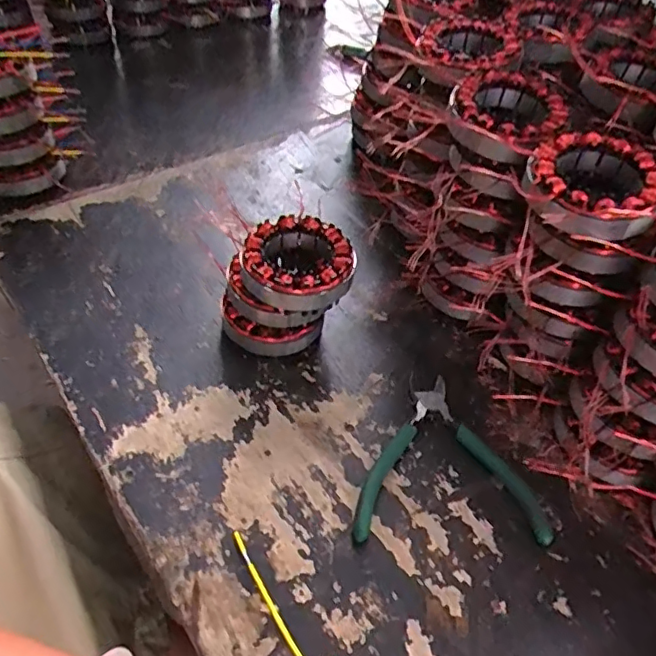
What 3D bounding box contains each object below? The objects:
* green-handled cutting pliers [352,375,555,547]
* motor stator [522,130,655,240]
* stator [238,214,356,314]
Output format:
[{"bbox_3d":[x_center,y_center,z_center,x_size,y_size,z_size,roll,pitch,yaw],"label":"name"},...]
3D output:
[{"bbox_3d":[0.086,0.093,0.420,0.134,0.011,0.131,2,48,-2],"label":"green-handled cutting pliers"},{"bbox_3d":[0.175,-0.096,0.378,0.091,0.028,0.091,2,48,-2],"label":"motor stator"},{"bbox_3d":[-0.025,-0.049,0.441,0.086,0.036,0.081,2,48,-2],"label":"stator"}]

